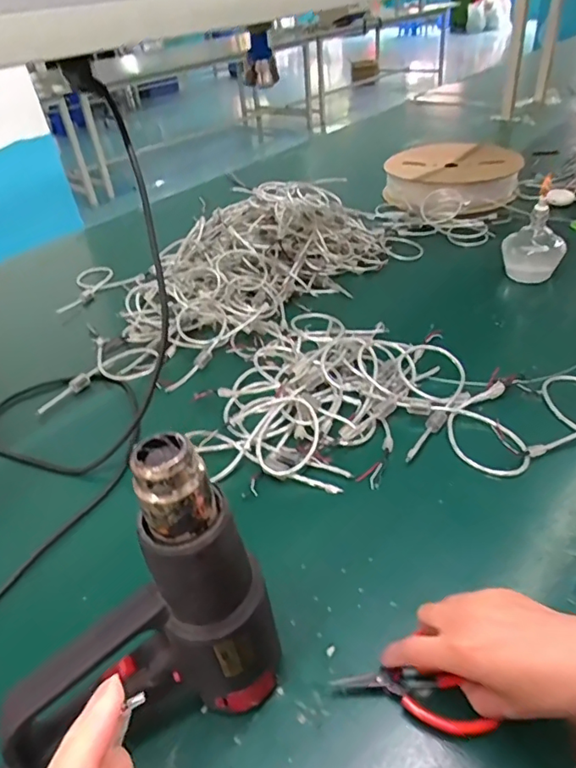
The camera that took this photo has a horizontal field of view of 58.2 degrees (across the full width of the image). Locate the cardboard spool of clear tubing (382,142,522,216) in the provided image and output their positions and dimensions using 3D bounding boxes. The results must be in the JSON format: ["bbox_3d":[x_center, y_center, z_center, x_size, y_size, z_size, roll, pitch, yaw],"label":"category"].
[{"bbox_3d":[0.348,-0.445,1.118,0.275,0.103,0.260,10,41,20],"label":"cardboard spool of clear tubing"}]

